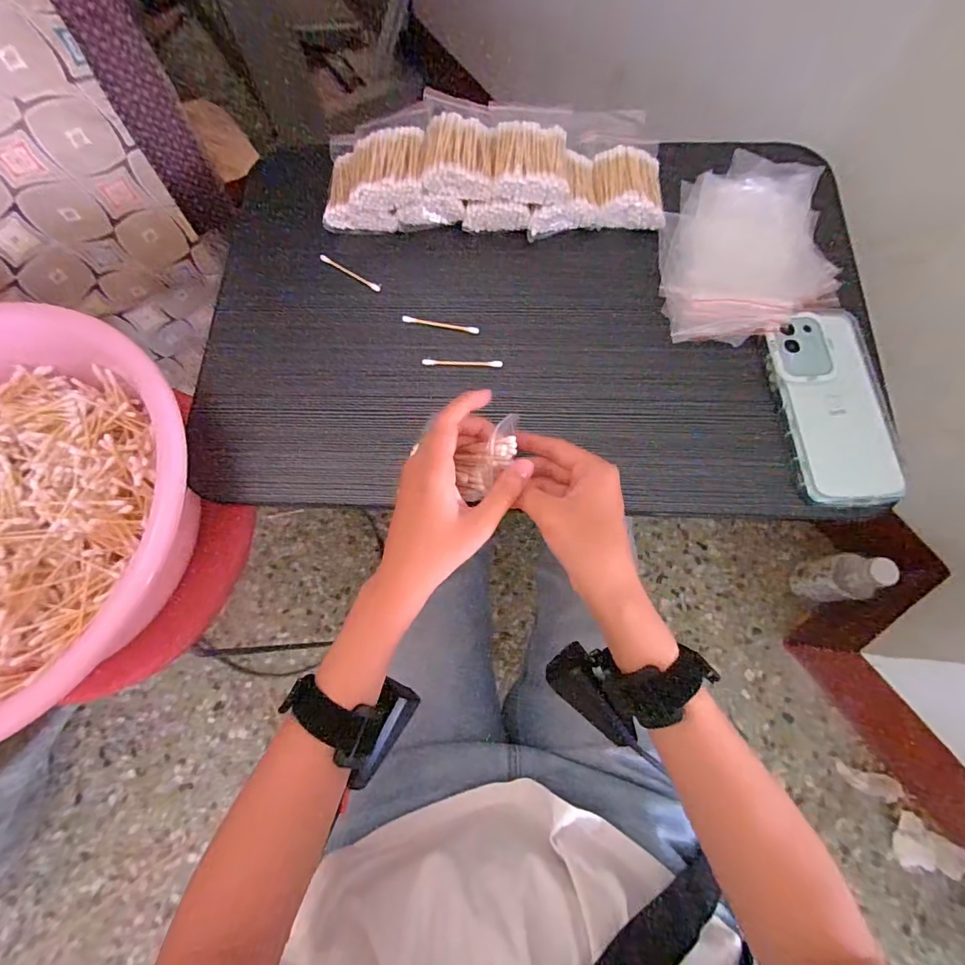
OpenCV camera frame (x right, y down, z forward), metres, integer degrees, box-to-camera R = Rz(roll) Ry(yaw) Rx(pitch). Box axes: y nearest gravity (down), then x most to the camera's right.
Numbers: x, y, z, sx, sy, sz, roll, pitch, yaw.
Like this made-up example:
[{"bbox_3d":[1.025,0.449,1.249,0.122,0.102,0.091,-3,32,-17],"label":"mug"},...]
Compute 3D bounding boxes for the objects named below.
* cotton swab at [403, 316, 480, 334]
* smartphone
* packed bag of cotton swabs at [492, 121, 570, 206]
[{"bbox_3d":[-0.037,-0.142,0.416,0.070,0.004,0.006,12,74,5],"label":"cotton swab"},{"bbox_3d":[0.283,-0.062,0.371,0.082,0.010,0.163,-4,73,0],"label":"smartphone"},{"bbox_3d":[0.043,-0.284,0.417,0.064,0.028,0.070,3,74,2],"label":"packed bag of cotton swabs"}]

